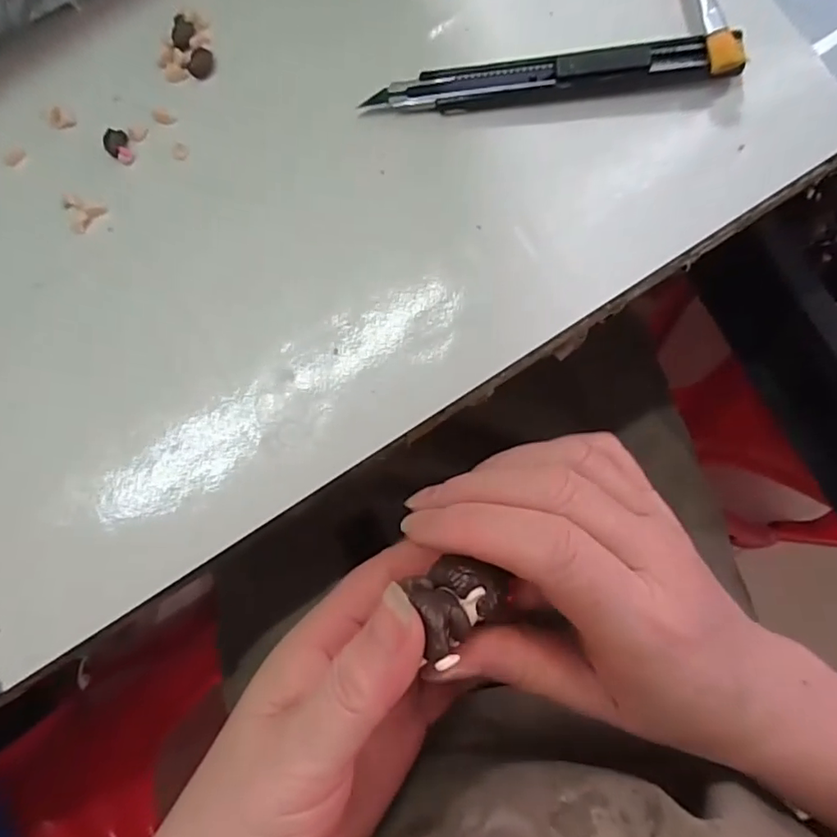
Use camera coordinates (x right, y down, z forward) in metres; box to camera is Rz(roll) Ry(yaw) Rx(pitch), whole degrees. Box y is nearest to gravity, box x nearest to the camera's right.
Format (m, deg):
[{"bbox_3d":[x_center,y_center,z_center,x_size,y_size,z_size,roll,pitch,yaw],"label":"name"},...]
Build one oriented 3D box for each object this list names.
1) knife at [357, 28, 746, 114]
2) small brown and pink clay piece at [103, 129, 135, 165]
[{"bbox_3d":[0.051,-0.132,0.216,0.137,0.011,0.016,-2,86,3],"label":"knife"},{"bbox_3d":[-0.121,-0.111,0.226,0.010,0.005,0.013,-44,85,0],"label":"small brown and pink clay piece"}]

